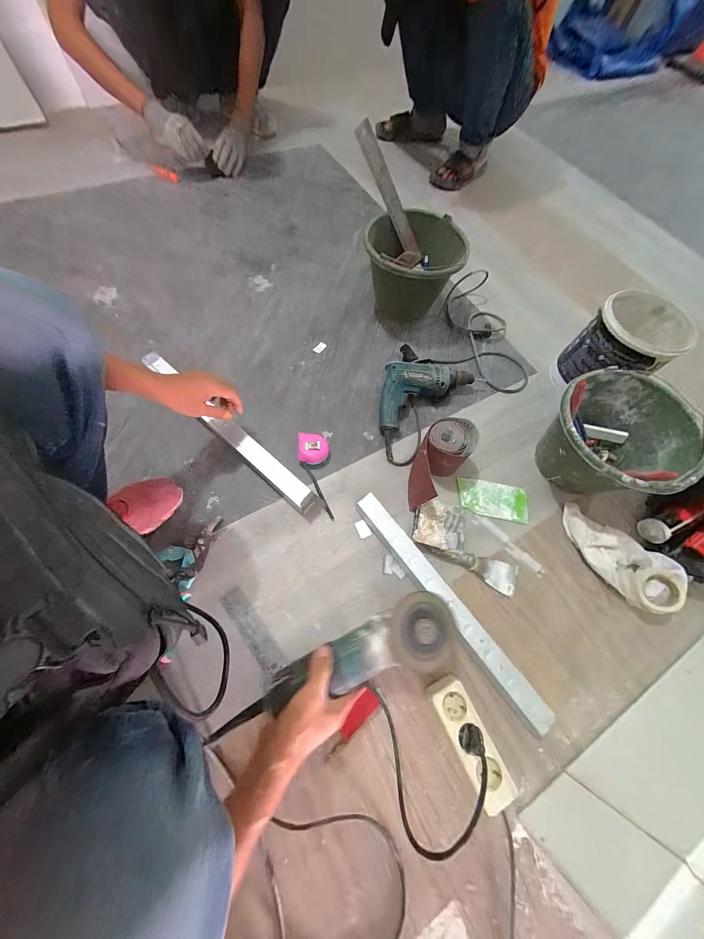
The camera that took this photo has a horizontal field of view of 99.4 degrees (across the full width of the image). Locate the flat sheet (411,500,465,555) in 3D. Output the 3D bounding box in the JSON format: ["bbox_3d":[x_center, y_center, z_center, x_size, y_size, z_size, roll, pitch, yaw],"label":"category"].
[{"bbox_3d":[0.177,0.110,0.601,0.101,0.004,0.104,17,53,0],"label":"flat sheet"}]

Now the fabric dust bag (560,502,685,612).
[{"bbox_3d":[0.515,0.160,0.581,0.105,0.062,0.218,-34,72,-15],"label":"fabric dust bag"}]

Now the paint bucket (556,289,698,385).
[{"bbox_3d":[0.612,-0.281,0.679,0.186,0.142,0.164,-36,75,-16],"label":"paint bucket"}]

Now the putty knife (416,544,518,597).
[{"bbox_3d":[0.223,0.182,0.576,0.192,0.022,0.056,19,67,6],"label":"putty knife"}]

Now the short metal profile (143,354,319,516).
[{"bbox_3d":[-0.270,-0.089,0.630,0.492,0.045,0.042,41,71,10],"label":"short metal profile"}]

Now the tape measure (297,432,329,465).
[{"bbox_3d":[-0.085,-0.044,0.651,0.066,0.033,0.065,1,66,-2],"label":"tape measure"}]

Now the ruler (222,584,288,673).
[{"bbox_3d":[-0.172,0.281,0.522,0.034,0.005,0.155,-36,75,-23],"label":"ruler"}]

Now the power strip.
[{"bbox_3d":[0.178,0.413,0.458,0.058,0.045,0.158,-25,70,-12],"label":"power strip"}]

